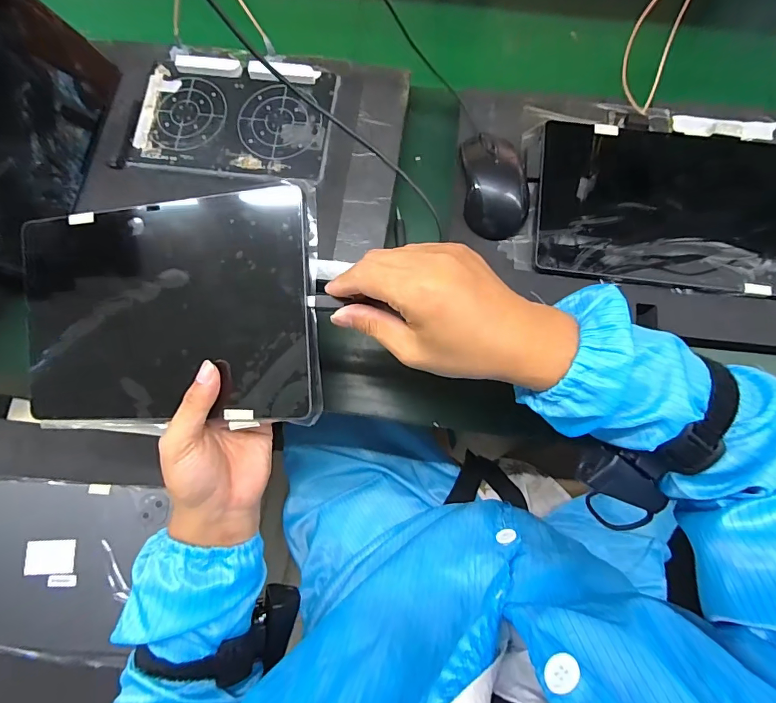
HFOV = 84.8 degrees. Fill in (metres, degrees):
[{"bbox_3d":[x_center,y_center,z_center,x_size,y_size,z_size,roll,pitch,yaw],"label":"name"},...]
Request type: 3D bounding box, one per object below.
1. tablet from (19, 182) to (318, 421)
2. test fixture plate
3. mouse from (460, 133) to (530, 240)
[{"bbox_3d":[-0.176,-0.031,0.331,0.243,0.013,0.165,-2,90,12],"label":"tablet"},{"bbox_3d":[-0.166,-0.254,0.459,0.205,0.018,0.131,7,76,3],"label":"test fixture plate"},{"bbox_3d":[0.106,-0.171,0.427,0.061,0.033,0.106,-8,76,-1],"label":"mouse"}]

